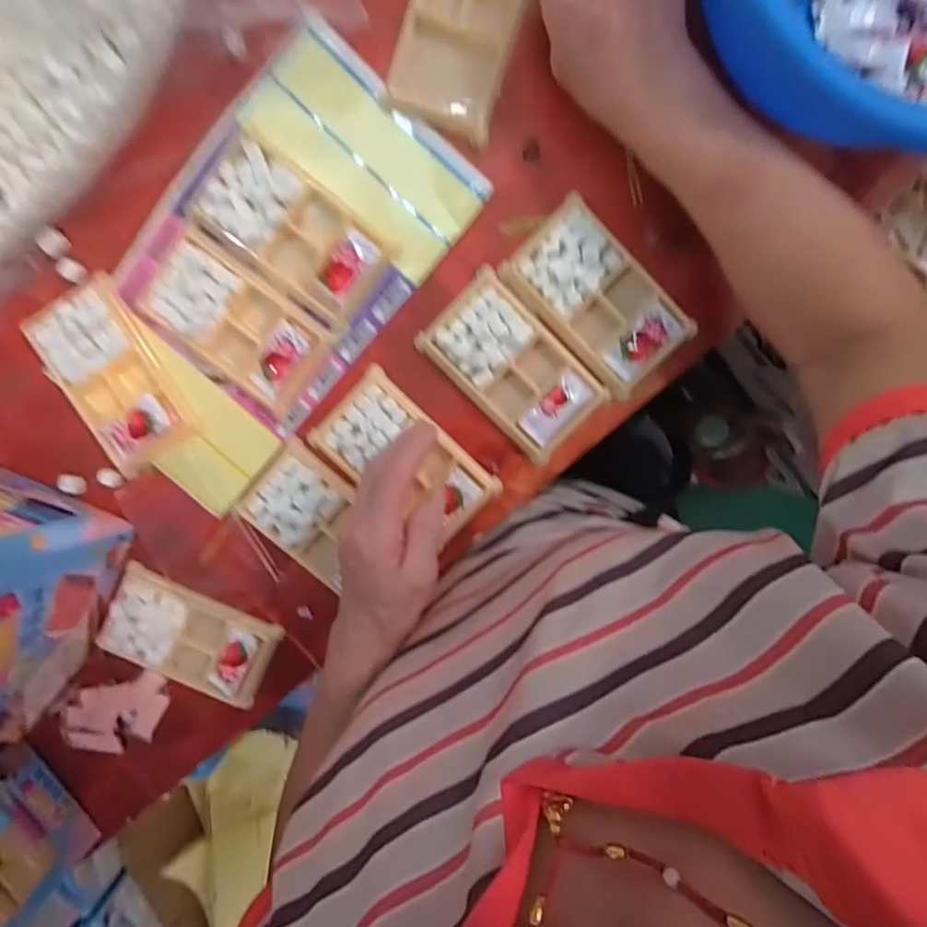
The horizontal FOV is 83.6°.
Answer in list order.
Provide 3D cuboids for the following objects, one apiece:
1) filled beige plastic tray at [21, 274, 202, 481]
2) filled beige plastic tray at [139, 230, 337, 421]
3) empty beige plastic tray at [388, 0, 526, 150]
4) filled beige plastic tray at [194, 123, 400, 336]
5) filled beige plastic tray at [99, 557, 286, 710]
[{"bbox_3d":[-0.273,-0.066,0.401,0.078,0.014,0.134,-29,97,5],"label":"filled beige plastic tray"},{"bbox_3d":[-0.173,-0.105,0.394,0.130,0.012,0.078,37,98,-4],"label":"filled beige plastic tray"},{"bbox_3d":[0.000,-0.309,0.361,0.073,0.014,0.141,17,99,-1],"label":"empty beige plastic tray"},{"bbox_3d":[-0.123,-0.167,0.378,0.134,0.021,0.078,38,98,-4],"label":"filled beige plastic tray"},{"bbox_3d":[-0.230,0.146,0.436,0.138,0.015,0.082,28,98,-3],"label":"filled beige plastic tray"}]

